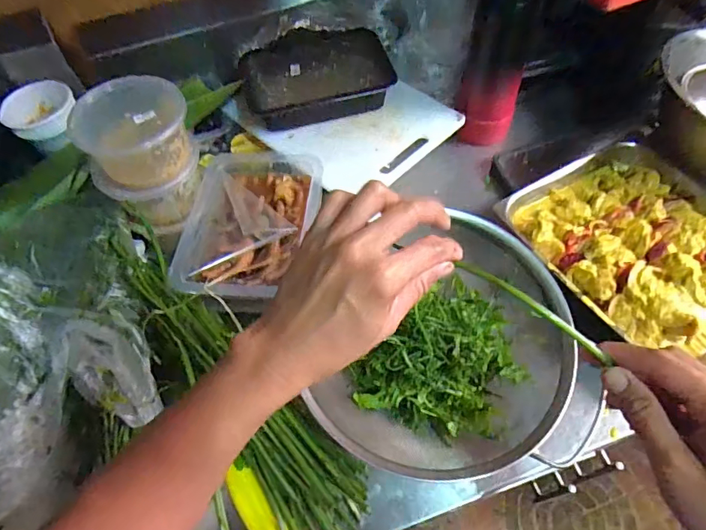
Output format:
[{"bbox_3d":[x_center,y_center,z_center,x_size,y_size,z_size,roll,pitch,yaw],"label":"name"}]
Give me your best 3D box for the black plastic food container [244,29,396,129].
[{"bbox_3d":[-0.051,-0.262,0.650,0.198,0.044,0.138,-14,59,-4],"label":"black plastic food container"}]

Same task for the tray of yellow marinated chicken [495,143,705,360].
[{"bbox_3d":[0.336,-0.021,0.522,0.227,0.046,0.268,-25,61,-11],"label":"tray of yellow marinated chicken"}]

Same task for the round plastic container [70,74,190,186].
[{"bbox_3d":[-0.230,-0.136,0.523,0.110,0.096,0.110,-2,59,3],"label":"round plastic container"}]

